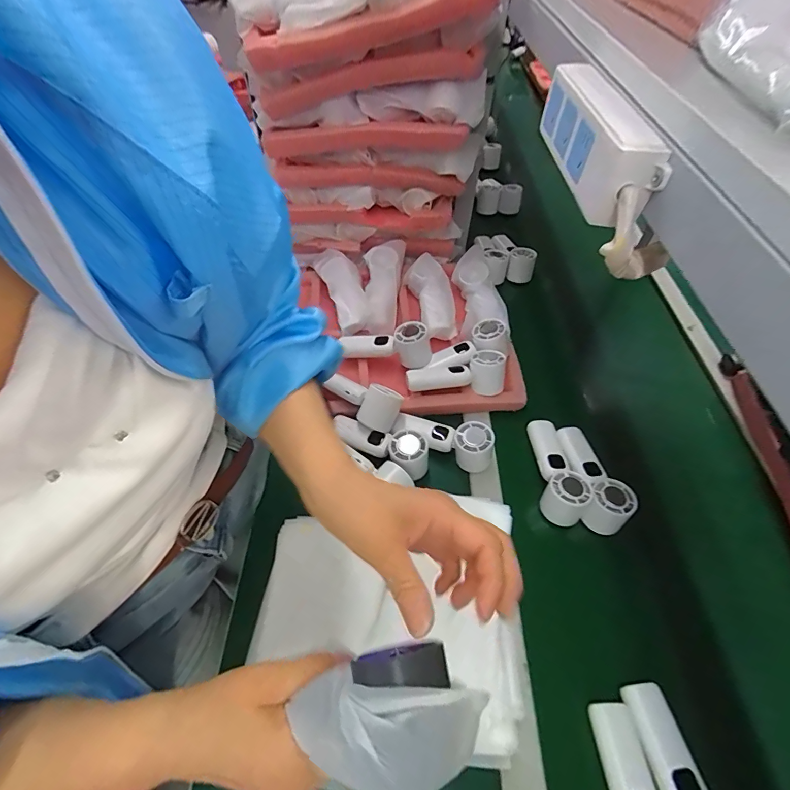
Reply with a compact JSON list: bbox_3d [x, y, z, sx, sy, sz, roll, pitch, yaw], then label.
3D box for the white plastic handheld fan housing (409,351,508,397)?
[{"bbox_3d":[0.095,-0.036,0.645,0.151,0.058,0.065,1,53,-1],"label":"white plastic handheld fan housing"}]

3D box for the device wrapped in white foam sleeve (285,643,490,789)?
[{"bbox_3d":[-0.010,0.173,0.216,0.041,0.110,0.061,40,30,-30],"label":"device wrapped in white foam sleeve"}]

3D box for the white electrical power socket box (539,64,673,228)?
[{"bbox_3d":[0.145,-0.193,0.301,0.036,0.048,0.172,-1,53,-2],"label":"white electrical power socket box"}]

